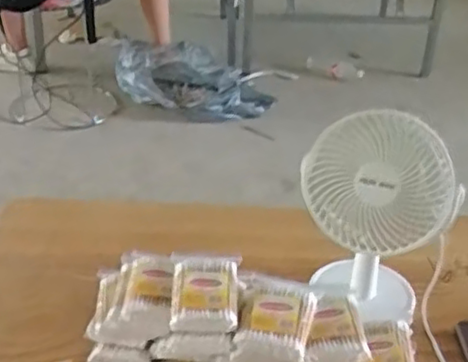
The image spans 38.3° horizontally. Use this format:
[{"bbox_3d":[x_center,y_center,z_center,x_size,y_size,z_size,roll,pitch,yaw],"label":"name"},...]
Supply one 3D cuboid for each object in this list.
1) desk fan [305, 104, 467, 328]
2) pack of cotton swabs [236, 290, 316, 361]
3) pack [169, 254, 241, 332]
[{"bbox_3d":[0.143,0.038,0.689,0.151,0.229,0.093,12,33,15],"label":"desk fan"},{"bbox_3d":[0.037,0.126,0.584,0.060,0.026,0.068,8,32,9],"label":"pack of cotton swabs"},{"bbox_3d":[-0.025,0.097,0.597,0.060,0.020,0.079,0,31,-3],"label":"pack"}]

